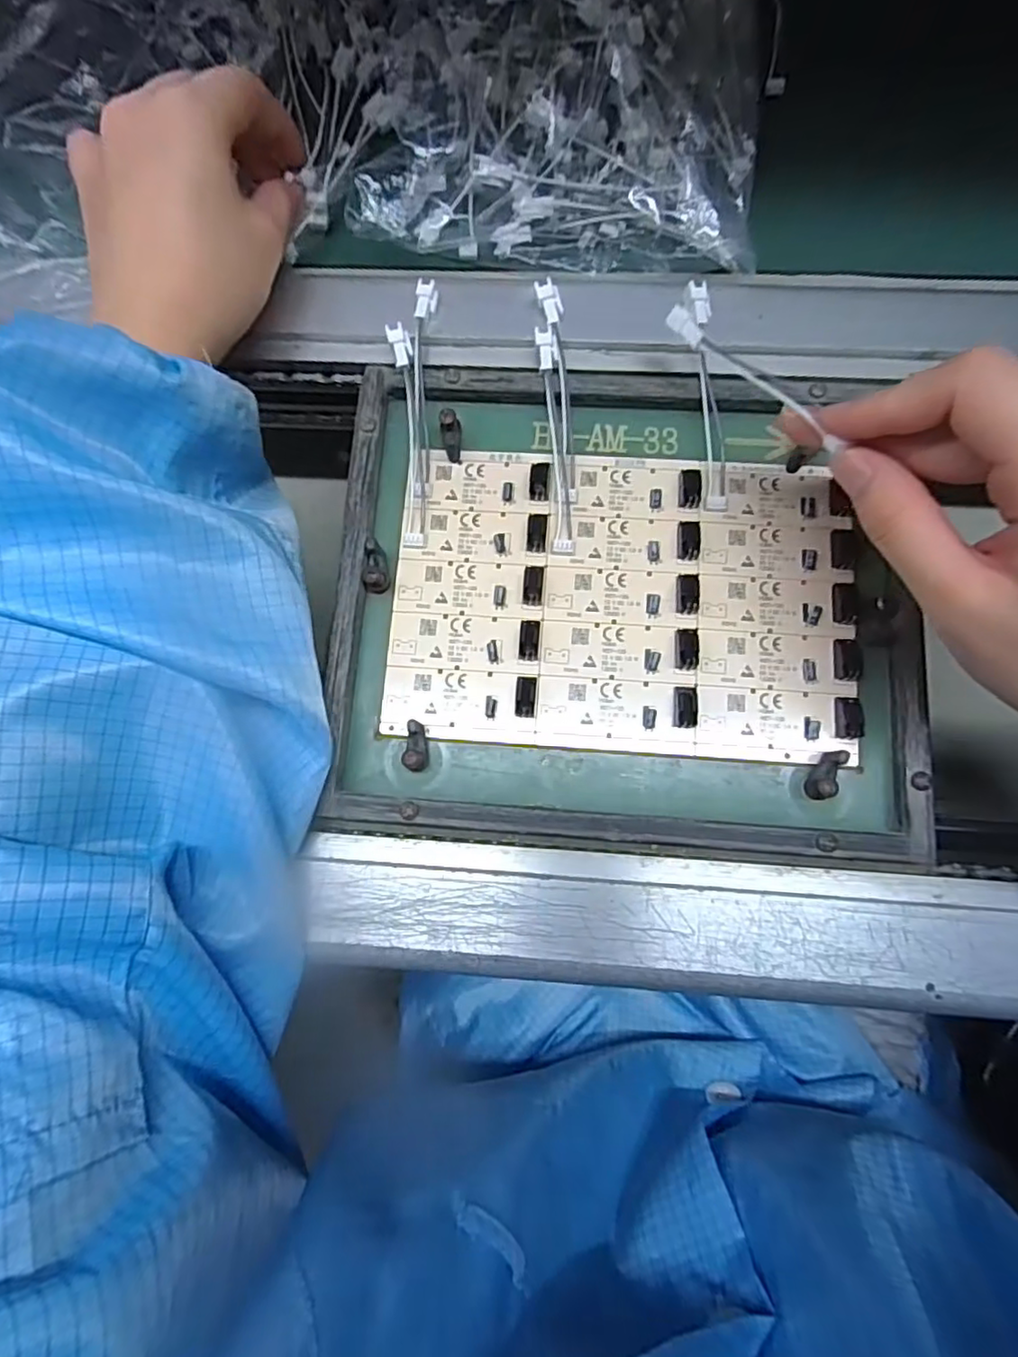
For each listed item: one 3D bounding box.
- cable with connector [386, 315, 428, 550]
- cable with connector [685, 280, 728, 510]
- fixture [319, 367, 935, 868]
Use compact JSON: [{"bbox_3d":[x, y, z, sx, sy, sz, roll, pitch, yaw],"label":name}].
[{"bbox_3d":[-0.045,-0.107,0.275,0.010,0.016,0.095,-5,81,1],"label":"cable with connector"},{"bbox_3d":[0.087,-0.123,0.271,0.011,0.016,0.097,-5,81,1],"label":"cable with connector"},{"bbox_3d":[0.046,-0.033,0.262,0.232,0.016,0.198,3,81,2],"label":"fixture"}]

